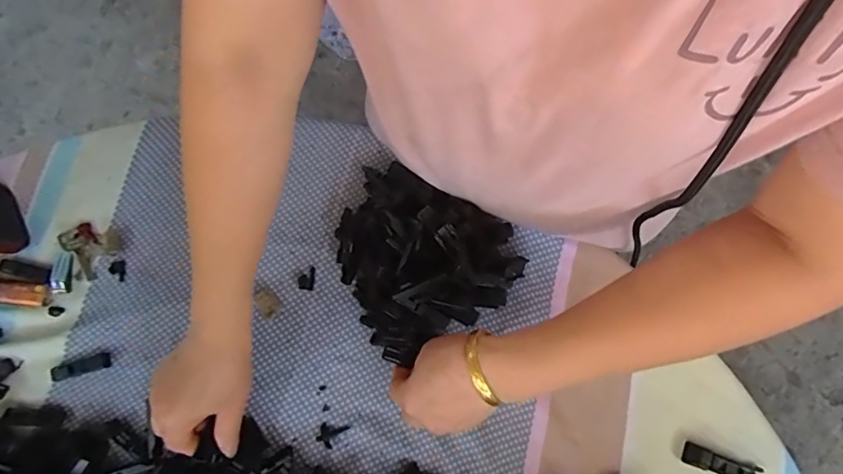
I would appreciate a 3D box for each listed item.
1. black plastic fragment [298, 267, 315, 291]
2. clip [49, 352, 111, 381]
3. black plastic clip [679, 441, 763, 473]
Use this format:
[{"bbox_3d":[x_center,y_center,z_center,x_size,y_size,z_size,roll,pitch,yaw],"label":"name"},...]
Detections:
[{"bbox_3d":[-0.108,0.039,0.477,0.015,0.004,0.022,6,77,2],"label":"black plastic fragment"},{"bbox_3d":[-0.310,0.118,0.465,0.055,0.005,0.013,-15,77,-3],"label":"clip"},{"bbox_3d":[0.256,0.194,0.437,0.066,0.010,0.021,22,78,6],"label":"black plastic clip"}]

